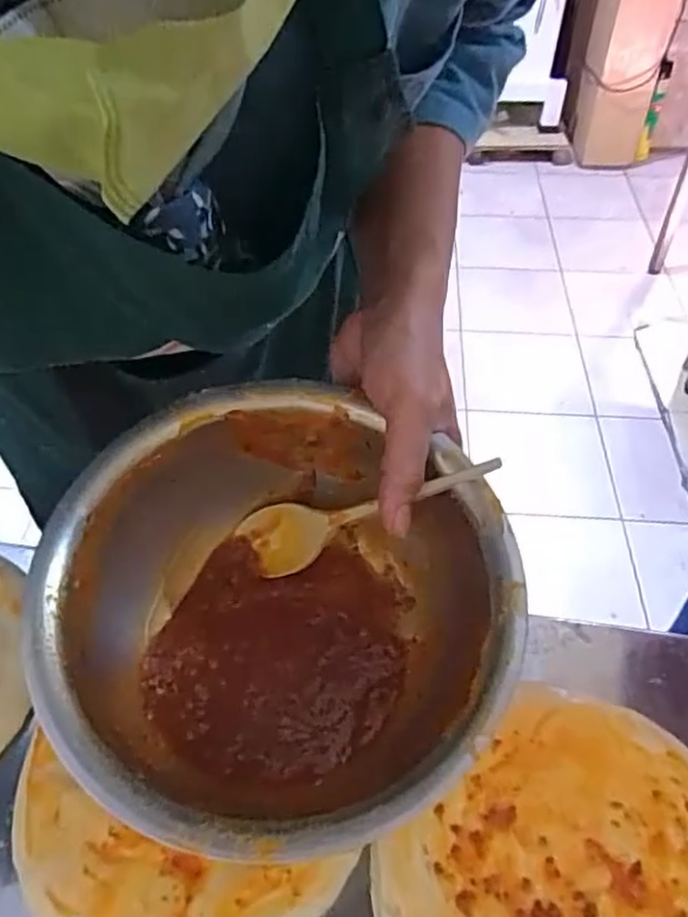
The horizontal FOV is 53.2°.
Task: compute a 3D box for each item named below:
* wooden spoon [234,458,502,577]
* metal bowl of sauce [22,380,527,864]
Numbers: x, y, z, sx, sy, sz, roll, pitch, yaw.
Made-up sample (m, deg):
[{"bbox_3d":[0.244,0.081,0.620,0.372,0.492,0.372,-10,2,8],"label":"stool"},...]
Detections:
[{"bbox_3d":[0.007,0.032,0.332,0.144,0.009,0.036,-13,73,33],"label":"wooden spoon"},{"bbox_3d":[-0.028,0.068,0.303,0.194,0.096,0.180,0,49,0],"label":"metal bowl of sauce"}]

